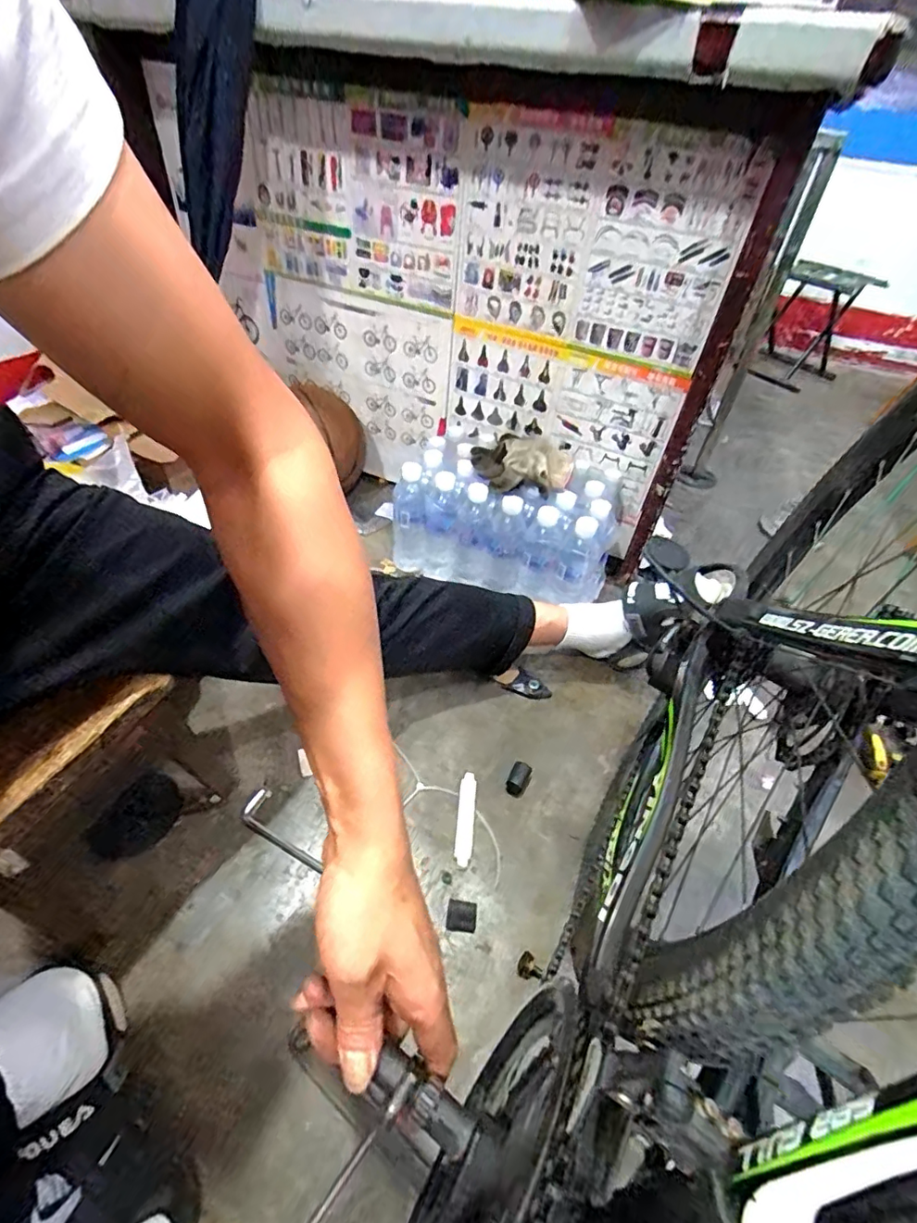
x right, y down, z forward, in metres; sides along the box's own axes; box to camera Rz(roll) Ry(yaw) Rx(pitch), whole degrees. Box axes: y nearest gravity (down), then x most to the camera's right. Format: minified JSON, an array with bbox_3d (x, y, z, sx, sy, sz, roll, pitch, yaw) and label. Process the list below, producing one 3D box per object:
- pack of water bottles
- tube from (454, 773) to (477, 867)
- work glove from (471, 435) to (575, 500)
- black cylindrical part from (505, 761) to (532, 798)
[{"bbox_3d":[0.091,-0.178,0.991,0.375,0.190,0.257,17,45,9],"label":"pack of water bottles"},{"bbox_3d":[0.009,0.268,0.694,0.024,0.016,0.115,5,44,0],"label":"tube"},{"bbox_3d":[0.100,-0.244,0.898,0.176,0.074,0.099,16,45,8],"label":"work glove"},{"bbox_3d":[0.083,0.236,0.745,0.026,0.034,0.043,22,47,16],"label":"black cylindrical part"}]

